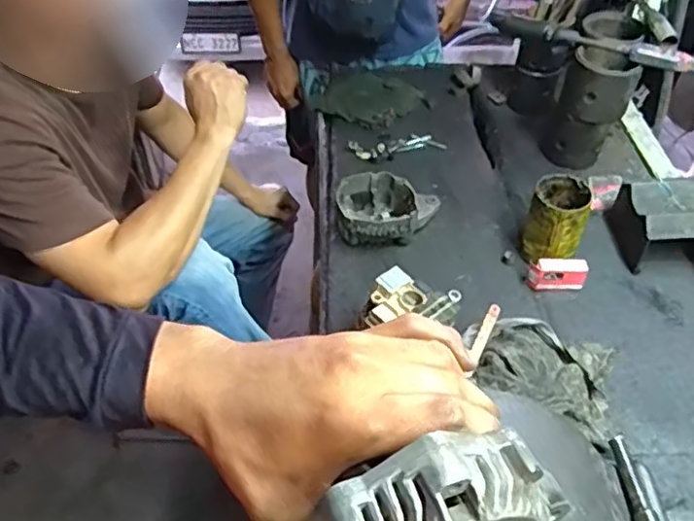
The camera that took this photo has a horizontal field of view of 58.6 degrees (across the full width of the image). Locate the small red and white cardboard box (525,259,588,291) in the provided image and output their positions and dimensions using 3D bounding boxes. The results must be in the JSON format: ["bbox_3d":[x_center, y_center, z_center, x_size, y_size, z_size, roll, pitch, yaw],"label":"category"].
[{"bbox_3d":[0.283,0.021,0.833,0.072,0.047,0.022,2,46,0],"label":"small red and white cardboard box"}]

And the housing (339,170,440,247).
[{"bbox_3d":[0.063,-0.069,0.919,0.152,0.067,0.115,-4,47,-5],"label":"housing"}]

